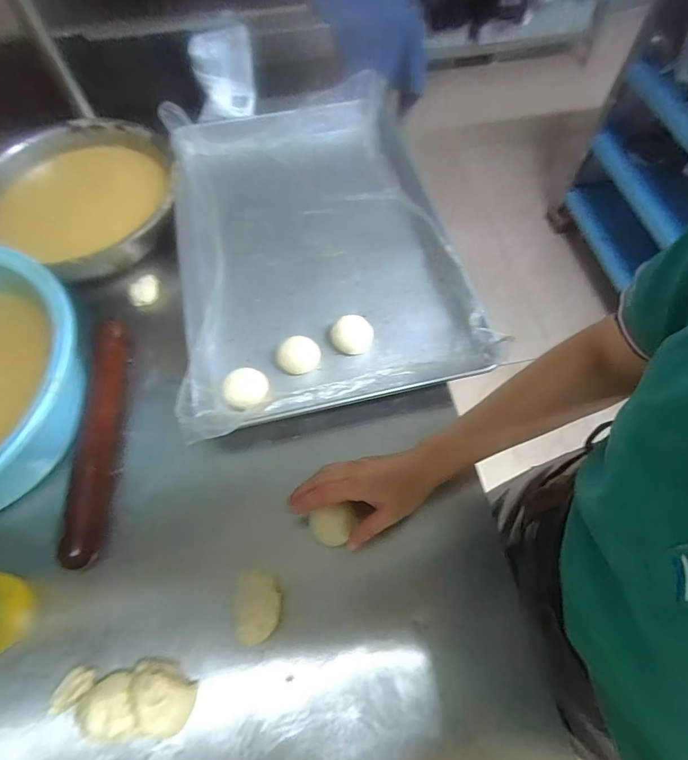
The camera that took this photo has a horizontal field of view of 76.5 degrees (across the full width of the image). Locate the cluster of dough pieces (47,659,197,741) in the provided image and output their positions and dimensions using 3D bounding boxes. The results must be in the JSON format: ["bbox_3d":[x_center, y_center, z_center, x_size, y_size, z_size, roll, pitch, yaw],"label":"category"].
[{"bbox_3d":[-0.212,0.307,0.416,0.137,0.039,0.064,-6,62,-2],"label":"cluster of dough pieces"}]

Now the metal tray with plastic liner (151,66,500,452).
[{"bbox_3d":[-0.054,-0.229,0.688,0.397,0.064,0.631,-12,62,-5],"label":"metal tray with plastic liner"}]

